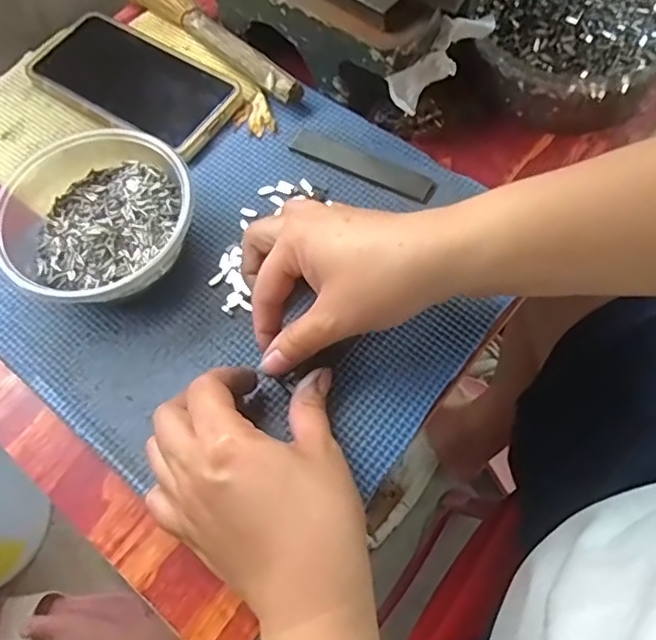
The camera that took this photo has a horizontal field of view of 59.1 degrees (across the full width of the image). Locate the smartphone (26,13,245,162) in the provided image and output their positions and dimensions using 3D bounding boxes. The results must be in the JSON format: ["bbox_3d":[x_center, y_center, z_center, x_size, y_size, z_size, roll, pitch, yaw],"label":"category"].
[{"bbox_3d":[-0.141,-0.173,0.419,0.157,0.014,0.076,27,69,15],"label":"smartphone"}]

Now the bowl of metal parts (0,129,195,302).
[{"bbox_3d":[-0.136,-0.061,0.351,0.112,0.054,0.111,-1,65,3],"label":"bowl of metal parts"}]

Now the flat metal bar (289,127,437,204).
[{"bbox_3d":[0.023,-0.103,0.384,0.101,0.004,0.022,26,69,14],"label":"flat metal bar"}]

